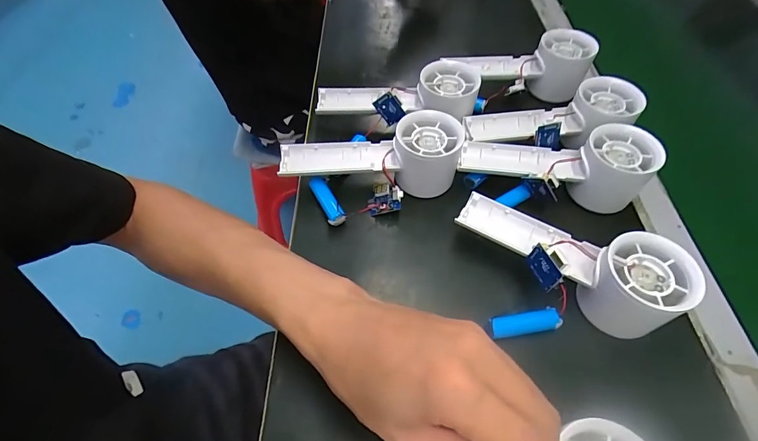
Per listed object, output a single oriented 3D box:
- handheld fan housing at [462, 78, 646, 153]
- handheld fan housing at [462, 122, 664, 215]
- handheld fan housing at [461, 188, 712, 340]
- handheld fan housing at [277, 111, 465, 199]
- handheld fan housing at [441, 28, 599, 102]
[{"bbox_3d":[0.163,-0.101,0.363,0.156,0.040,0.057,-1,55,-1],"label":"handheld fan housing"},{"bbox_3d":[0.151,-0.048,0.333,0.157,0.048,0.055,5,55,3],"label":"handheld fan housing"},{"bbox_3d":[0.133,0.032,0.288,0.154,0.073,0.052,22,57,15],"label":"handheld fan housing"},{"bbox_3d":[-0.008,-0.058,0.345,0.155,0.057,0.056,3,55,2],"label":"handheld fan housing"},{"bbox_3d":[0.153,-0.173,0.426,0.149,0.057,0.048,2,55,1],"label":"handheld fan housing"}]

